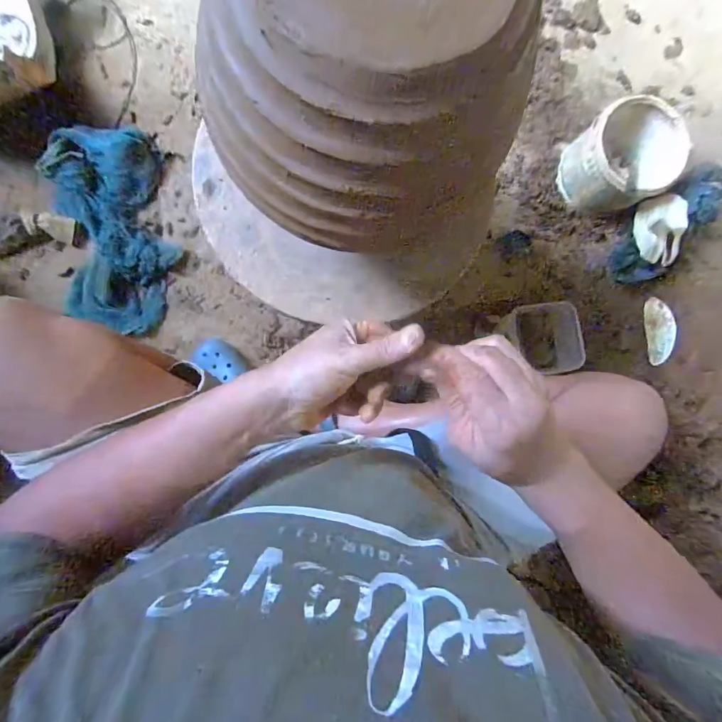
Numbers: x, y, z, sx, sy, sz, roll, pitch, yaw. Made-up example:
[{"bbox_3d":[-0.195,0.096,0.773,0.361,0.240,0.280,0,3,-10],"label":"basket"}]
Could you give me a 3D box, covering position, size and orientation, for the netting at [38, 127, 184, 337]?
[{"bbox_3d":[-0.447,-0.233,0.758,0.195,0.079,0.368,-5,88,-5],"label":"netting"}]

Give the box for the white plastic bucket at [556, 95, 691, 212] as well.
[{"bbox_3d":[0.503,-0.386,0.818,0.176,0.144,0.173,0,88,-5],"label":"white plastic bucket"}]

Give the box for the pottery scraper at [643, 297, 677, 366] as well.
[{"bbox_3d":[0.632,-0.062,0.881,0.058,0.013,0.137,-5,92,13],"label":"pottery scraper"}]

